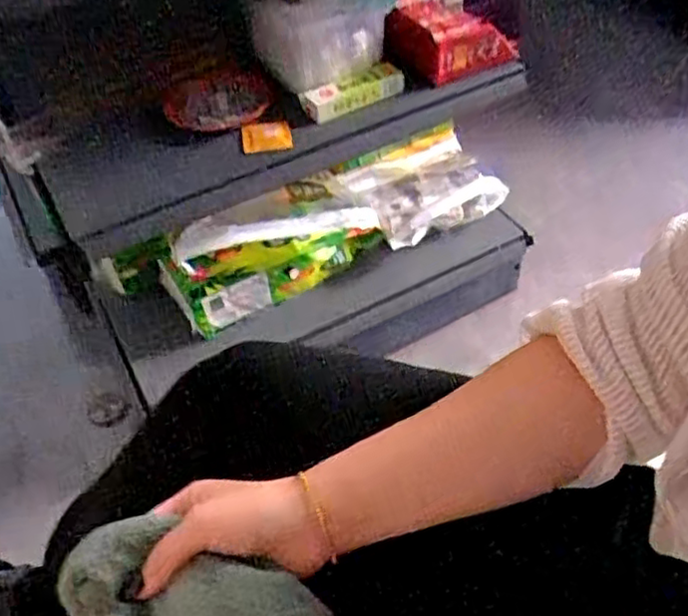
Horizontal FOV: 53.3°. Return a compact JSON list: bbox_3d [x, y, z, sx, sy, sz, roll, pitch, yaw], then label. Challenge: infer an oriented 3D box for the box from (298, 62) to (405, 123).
[{"bbox_3d":[0.014,-0.314,0.993,0.156,0.034,0.042,-24,51,-17],"label":"box"}]

